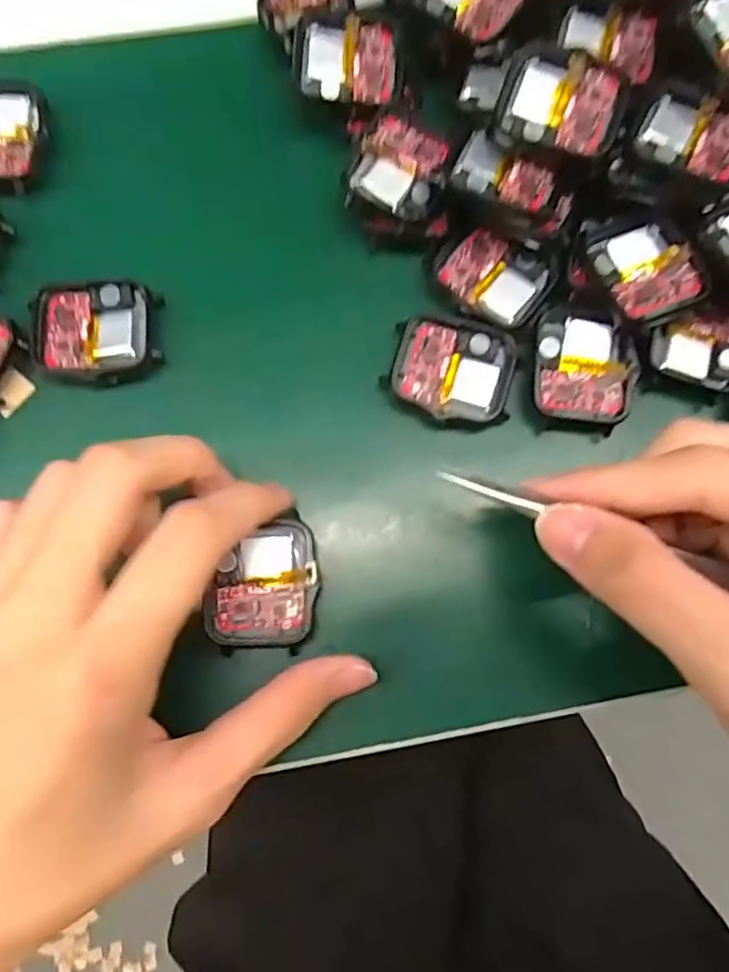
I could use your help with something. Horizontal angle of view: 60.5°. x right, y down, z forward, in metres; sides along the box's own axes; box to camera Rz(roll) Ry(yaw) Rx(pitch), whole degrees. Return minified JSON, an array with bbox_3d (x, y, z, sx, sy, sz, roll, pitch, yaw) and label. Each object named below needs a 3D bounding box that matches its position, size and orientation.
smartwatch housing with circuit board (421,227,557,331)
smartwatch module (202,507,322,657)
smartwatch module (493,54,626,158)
[{"bbox_3d":[0.048,-0.082,0.238,0.044,0.005,0.037,31,79,5],"label":"smartwatch housing with circuit board"},{"bbox_3d":[-0.035,0.033,0.214,0.037,0.007,0.045,1,78,-1],"label":"smartwatch module"},{"bbox_3d":[0.070,-0.136,0.224,0.042,0.010,0.033,13,78,1],"label":"smartwatch module"}]

